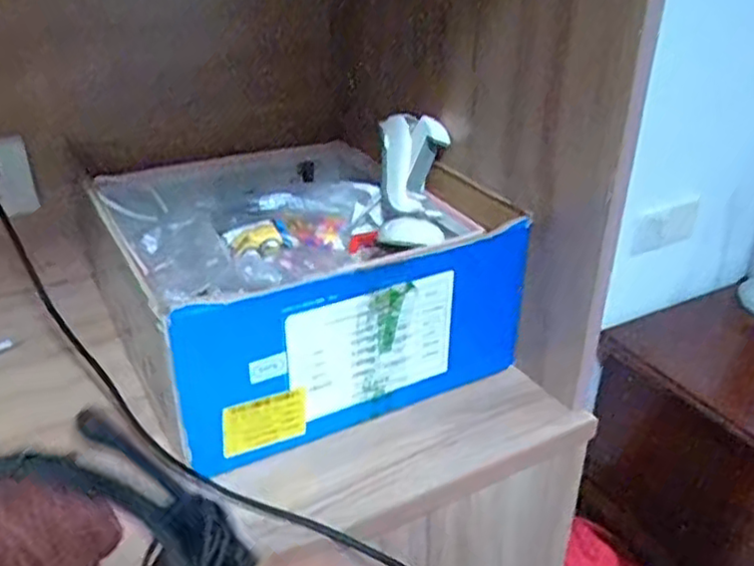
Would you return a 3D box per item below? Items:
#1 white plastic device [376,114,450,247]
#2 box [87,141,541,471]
[{"bbox_3d":[0.035,-0.100,0.692,0.065,0.137,0.039,0,-7,2],"label":"white plastic device"},{"bbox_3d":[-0.085,-0.019,0.704,0.312,0.166,0.348,-15,33,-25],"label":"box"}]

